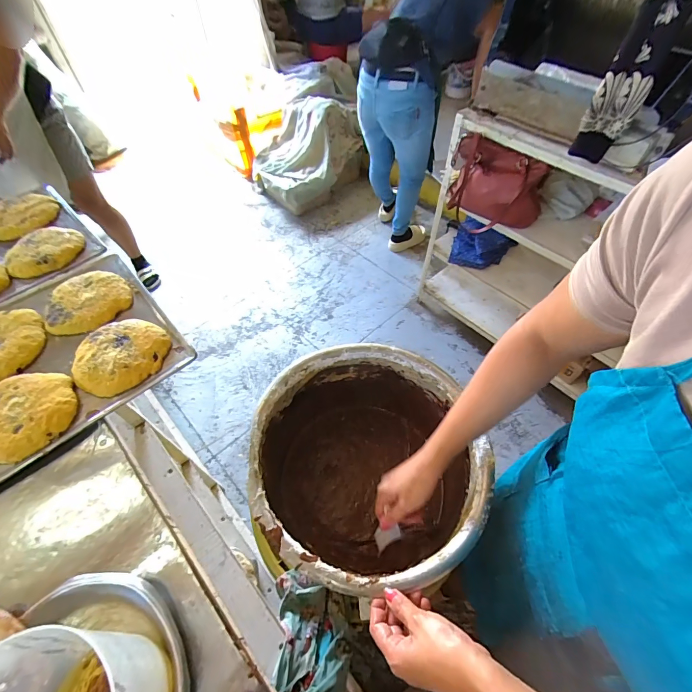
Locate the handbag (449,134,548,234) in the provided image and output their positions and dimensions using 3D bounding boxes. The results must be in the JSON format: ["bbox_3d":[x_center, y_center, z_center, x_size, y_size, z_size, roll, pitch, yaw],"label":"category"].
[{"bbox_3d":[0.455,-0.482,1.068,0.290,0.224,0.121,19,57,15],"label":"handbag"}]

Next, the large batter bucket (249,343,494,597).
[{"bbox_3d":[0.027,0.205,0.587,0.326,0.230,0.335,-1,54,1],"label":"large batter bucket"}]

